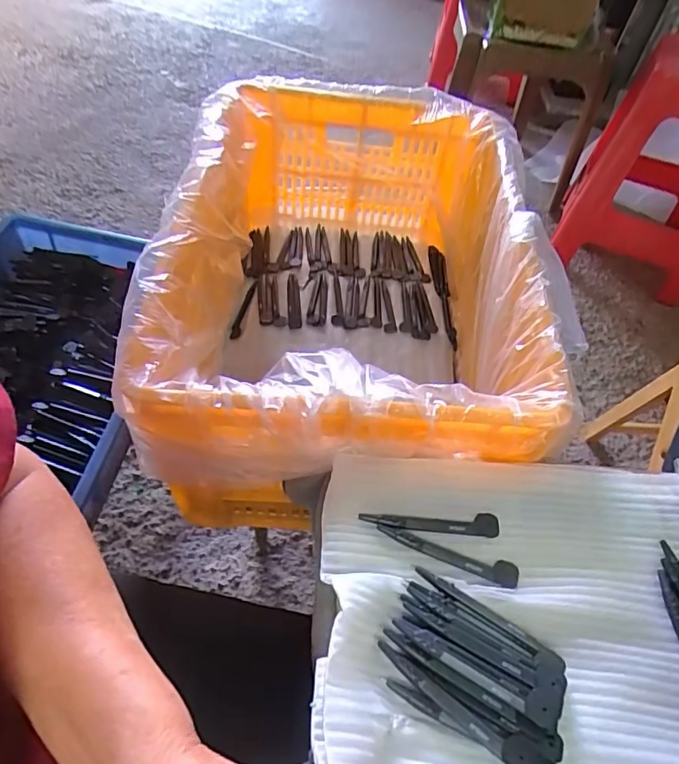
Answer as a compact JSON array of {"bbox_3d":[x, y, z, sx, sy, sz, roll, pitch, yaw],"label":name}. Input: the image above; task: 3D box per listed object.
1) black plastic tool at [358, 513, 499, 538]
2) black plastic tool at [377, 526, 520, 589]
[{"bbox_3d":[0.063,0.099,0.368,0.097,0.005,0.016,2,52,-3],"label":"black plastic tool"},{"bbox_3d":[0.074,0.115,0.359,0.096,0.007,0.019,19,53,9],"label":"black plastic tool"}]

